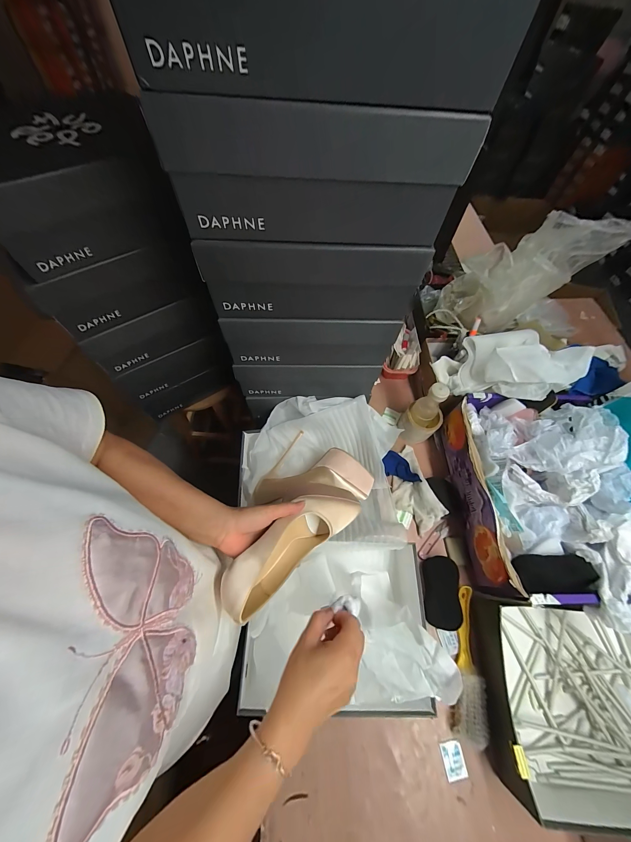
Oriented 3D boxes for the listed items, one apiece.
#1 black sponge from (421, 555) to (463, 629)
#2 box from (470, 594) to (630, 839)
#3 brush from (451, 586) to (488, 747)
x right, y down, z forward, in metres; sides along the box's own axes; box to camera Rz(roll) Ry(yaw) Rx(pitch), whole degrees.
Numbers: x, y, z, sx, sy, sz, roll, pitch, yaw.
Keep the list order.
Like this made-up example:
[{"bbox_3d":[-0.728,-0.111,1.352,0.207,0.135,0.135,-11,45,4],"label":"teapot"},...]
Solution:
[{"bbox_3d":[0.255,0.345,0.553,0.062,0.033,0.127,6,63,2],"label":"black sponge"},{"bbox_3d":[0.465,0.483,0.478,0.342,0.115,0.273,5,63,1],"label":"box"},{"bbox_3d":[0.289,0.442,0.509,0.053,0.035,0.230,15,64,6],"label":"brush"}]

